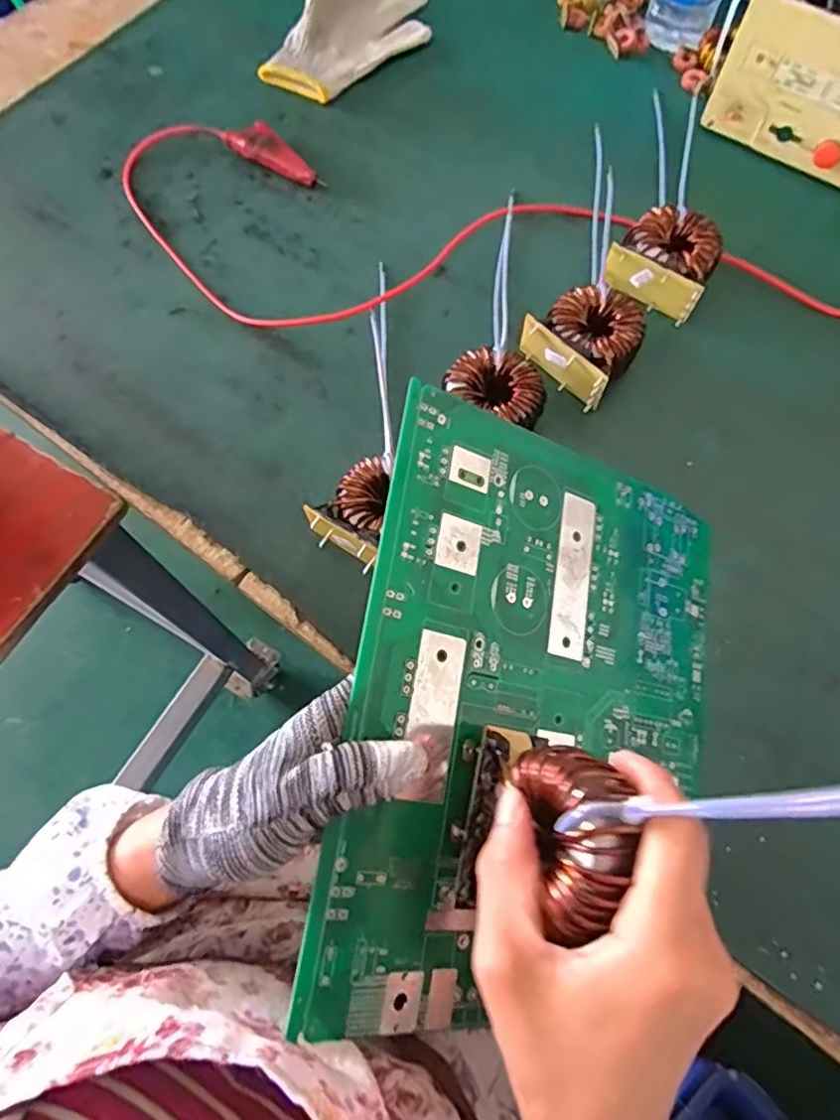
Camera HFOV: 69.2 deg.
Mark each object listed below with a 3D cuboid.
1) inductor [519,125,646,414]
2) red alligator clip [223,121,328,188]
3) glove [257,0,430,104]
[{"bbox_3d":[0.124,-0.160,0.449,0.074,0.037,0.076,-38,74,-13],"label":"inductor"},{"bbox_3d":[-0.125,-0.349,0.527,0.089,0.022,0.033,37,74,13],"label":"red alligator clip"},{"bbox_3d":[-0.062,-0.519,0.596,0.124,0.017,0.206,17,71,6],"label":"glove"}]

